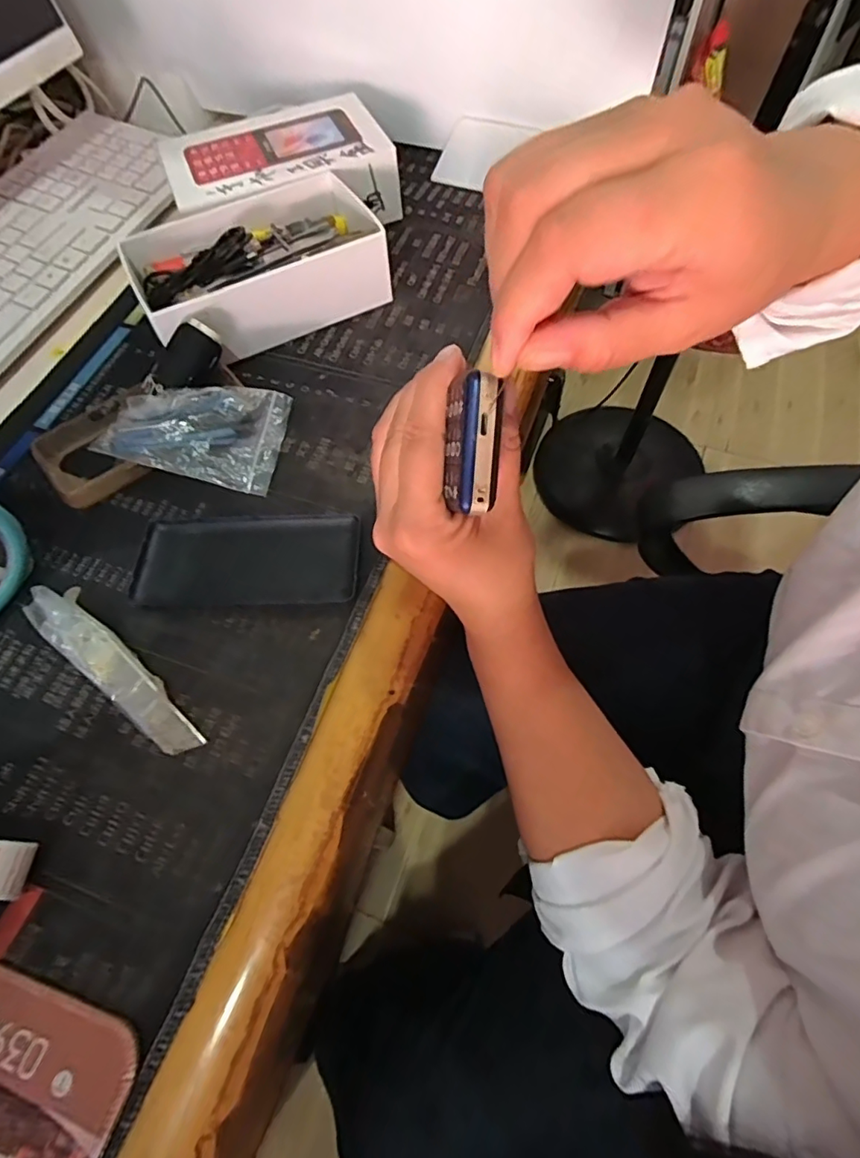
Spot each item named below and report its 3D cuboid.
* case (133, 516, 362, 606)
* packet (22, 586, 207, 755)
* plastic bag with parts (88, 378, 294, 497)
[{"bbox_3d":[-0.105,-0.012,0.308,0.126,0.011,0.058,2,63,3],"label":"case"},{"bbox_3d":[-0.169,0.044,0.285,0.134,0.011,0.026,34,69,17],"label":"packet"},{"bbox_3d":[-0.147,-0.093,0.343,0.101,0.029,0.064,6,64,5],"label":"plastic bag with parts"}]

